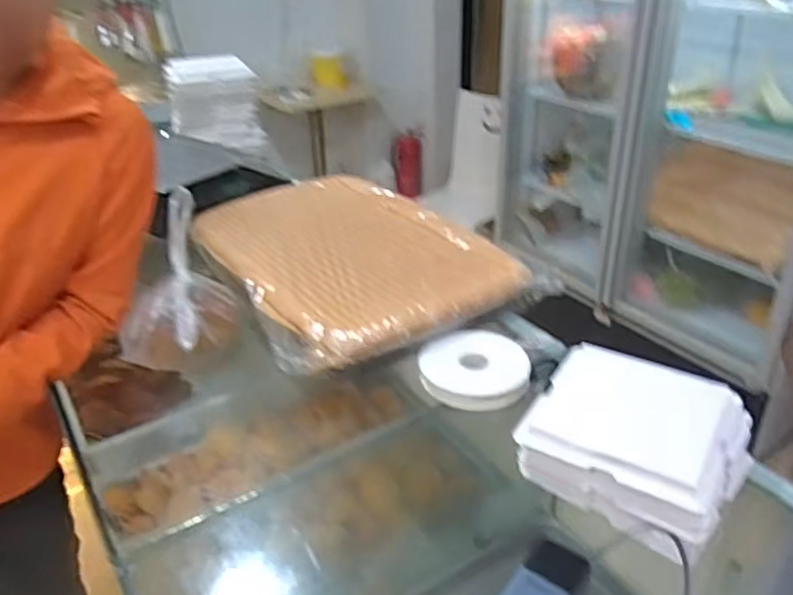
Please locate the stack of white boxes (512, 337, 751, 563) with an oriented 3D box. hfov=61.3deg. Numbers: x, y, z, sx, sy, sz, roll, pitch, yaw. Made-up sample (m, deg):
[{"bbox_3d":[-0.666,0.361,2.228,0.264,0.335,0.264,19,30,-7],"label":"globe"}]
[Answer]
[{"bbox_3d":[0.265,0.157,0.744,0.214,0.085,0.189,20,37,33],"label":"stack of white boxes"}]

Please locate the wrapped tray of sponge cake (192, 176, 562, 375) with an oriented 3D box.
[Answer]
[{"bbox_3d":[-0.105,-0.080,1.151,0.448,0.045,0.577,-21,36,-30],"label":"wrapped tray of sponge cake"}]

